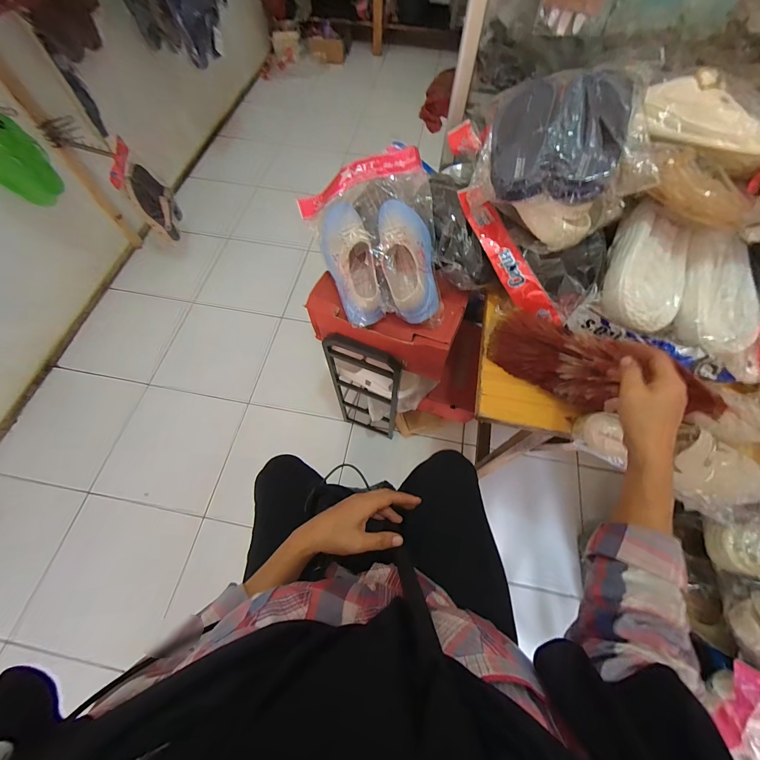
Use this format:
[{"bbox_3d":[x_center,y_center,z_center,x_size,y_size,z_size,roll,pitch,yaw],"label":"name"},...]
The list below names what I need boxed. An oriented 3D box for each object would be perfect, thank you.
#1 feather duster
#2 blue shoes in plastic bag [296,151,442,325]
[{"bbox_3d":[0.333,-0.014,0.516,0.321,0.081,0.114,25,65,26],"label":"feather duster"},{"bbox_3d":[-0.011,-0.268,0.635,0.236,0.113,0.325,-7,65,-5],"label":"blue shoes in plastic bag"}]

